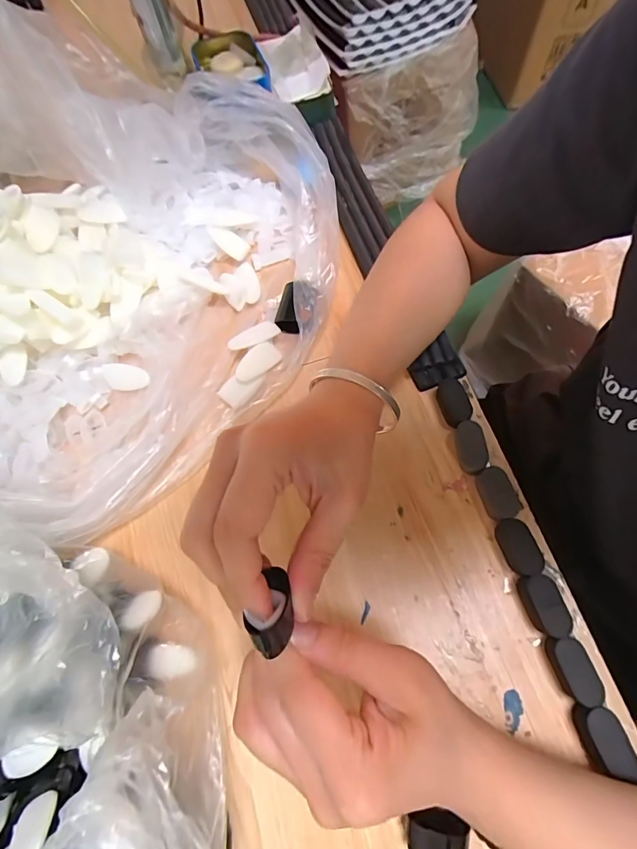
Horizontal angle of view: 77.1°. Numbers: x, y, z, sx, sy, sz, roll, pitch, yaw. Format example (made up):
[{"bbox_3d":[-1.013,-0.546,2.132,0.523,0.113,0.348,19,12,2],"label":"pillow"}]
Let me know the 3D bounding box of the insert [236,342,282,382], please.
[{"bbox_3d":[-0.052,-0.054,0.337,0.042,0.004,0.023,-33,84,-19],"label":"insert"}]

